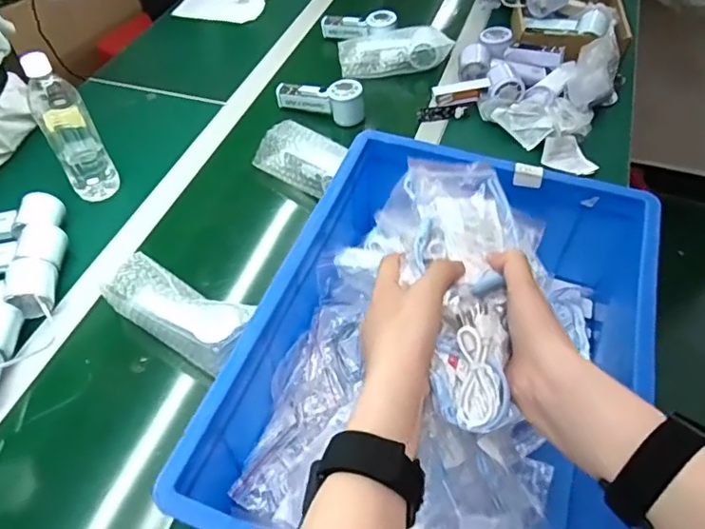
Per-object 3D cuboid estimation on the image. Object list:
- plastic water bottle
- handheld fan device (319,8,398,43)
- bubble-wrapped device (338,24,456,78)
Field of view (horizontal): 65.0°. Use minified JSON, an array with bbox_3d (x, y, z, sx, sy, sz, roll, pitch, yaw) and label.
[{"bbox_3d":[-0.399,-0.194,0.780,0.065,0.223,0.077,-28,56,-23],"label":"plastic water bottle"},{"bbox_3d":[0.012,-0.469,1.092,0.157,0.043,0.053,3,48,20],"label":"handheld fan device"},{"bbox_3d":[0.077,-0.410,1.049,0.202,0.056,0.102,-3,50,-5],"label":"bubble-wrapped device"}]

